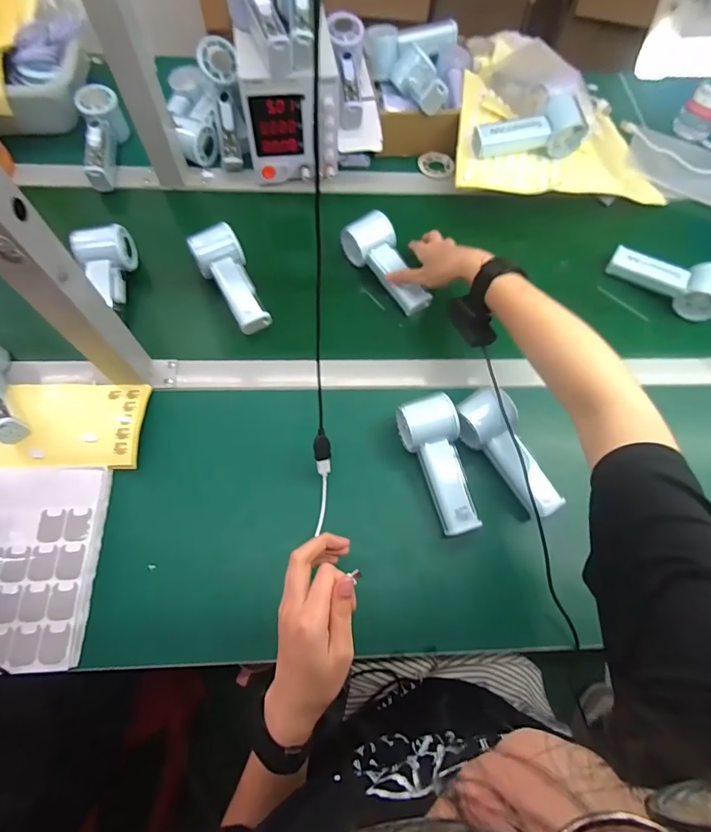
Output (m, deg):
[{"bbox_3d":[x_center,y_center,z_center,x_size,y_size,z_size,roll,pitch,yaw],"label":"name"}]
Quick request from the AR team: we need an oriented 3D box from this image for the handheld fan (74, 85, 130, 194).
[{"bbox_3d":[-0.384,-0.412,0.640,0.055,0.053,0.152,-4,79,-5],"label":"handheld fan"}]

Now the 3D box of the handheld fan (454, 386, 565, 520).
[{"bbox_3d":[0.174,0.040,0.473,0.064,0.050,0.150,-34,72,-16],"label":"handheld fan"}]

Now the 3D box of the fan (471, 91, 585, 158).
[{"bbox_3d":[0.245,-0.414,0.613,0.153,0.051,0.069,-5,67,-5],"label":"fan"}]

